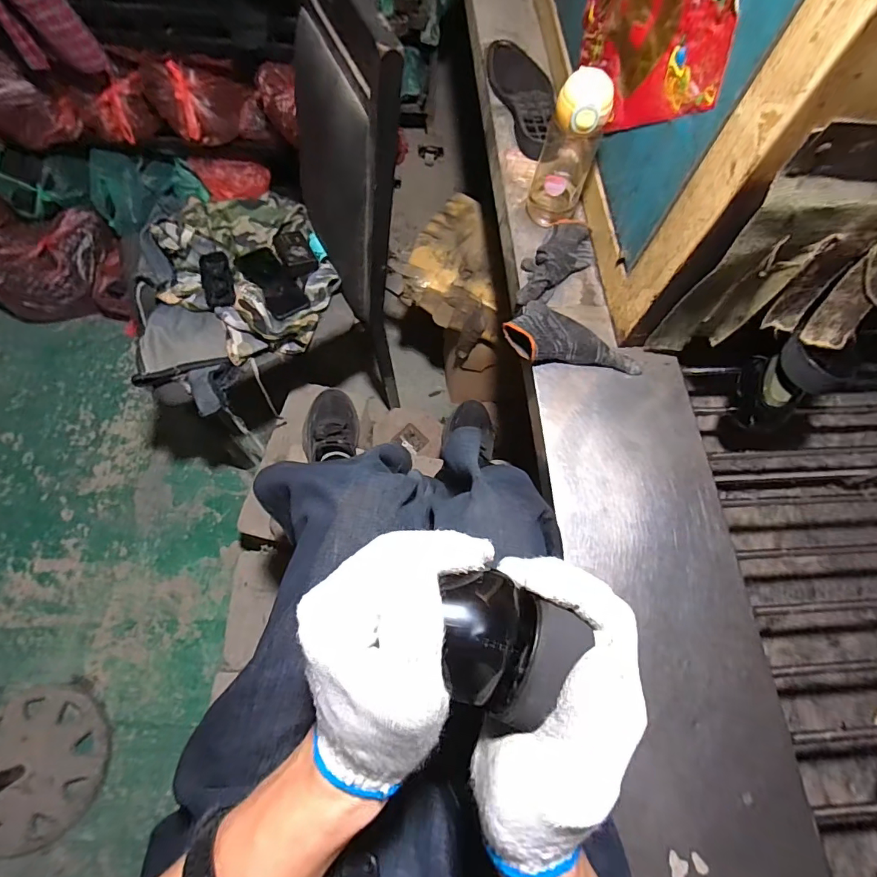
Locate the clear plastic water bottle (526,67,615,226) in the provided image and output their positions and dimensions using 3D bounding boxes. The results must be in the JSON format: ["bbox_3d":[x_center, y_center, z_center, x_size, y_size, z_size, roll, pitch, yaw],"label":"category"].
[{"bbox_3d":[0.174,-0.381,0.622,0.073,0.191,0.070,18,71,5],"label":"clear plastic water bottle"}]

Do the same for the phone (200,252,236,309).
[{"bbox_3d":[-0.419,-0.303,0.867,0.053,0.016,0.110,-12,84,-6],"label":"phone"}]

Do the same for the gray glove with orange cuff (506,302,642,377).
[{"bbox_3d":[0.182,-0.136,0.613,0.185,0.032,0.082,5,70,0],"label":"gray glove with orange cuff"}]

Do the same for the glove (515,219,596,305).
[{"bbox_3d":[0.166,-0.254,0.655,0.076,0.034,0.149,39,74,11],"label":"glove"}]

